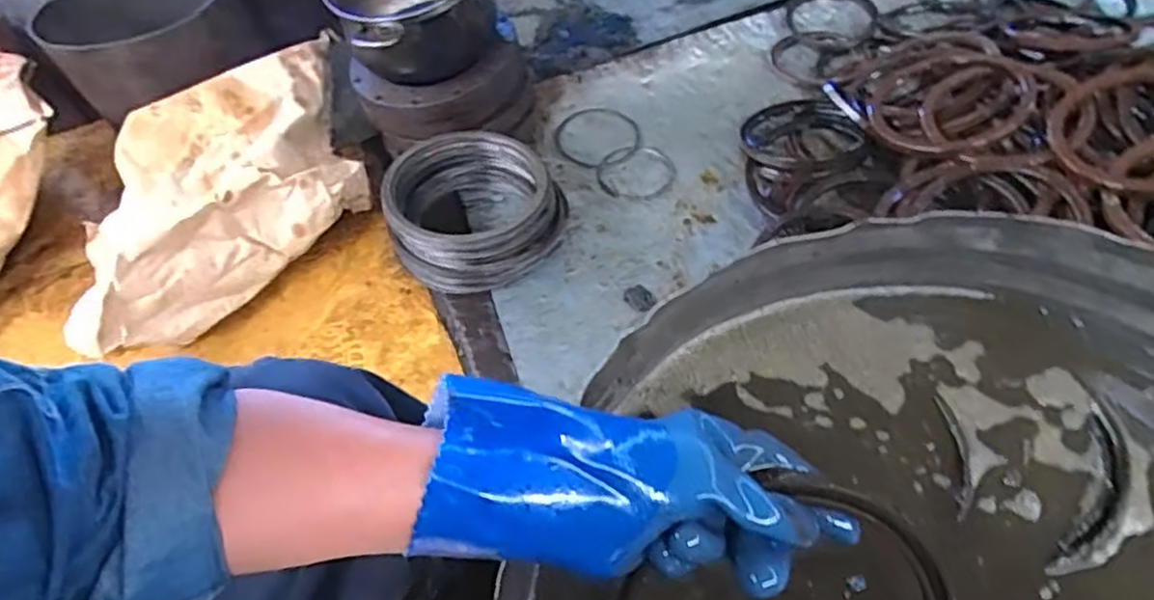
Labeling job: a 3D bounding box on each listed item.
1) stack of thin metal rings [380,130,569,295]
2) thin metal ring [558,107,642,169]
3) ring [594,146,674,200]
[{"bbox_3d":[-0.132,-0.115,0.950,0.217,0.103,0.208,-27,56,-11],"label":"stack of thin metal rings"},{"bbox_3d":[0.035,-0.249,1.111,0.128,0.004,0.134,-3,54,4],"label":"thin metal ring"},{"bbox_3d":[0.087,-0.189,1.064,0.113,0.009,0.101,2,54,8],"label":"ring"}]

